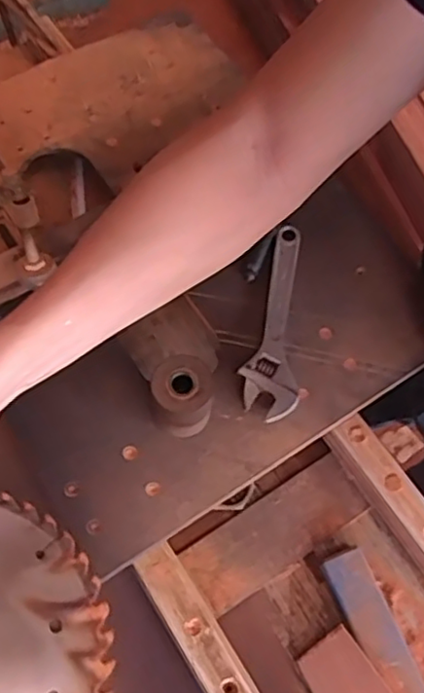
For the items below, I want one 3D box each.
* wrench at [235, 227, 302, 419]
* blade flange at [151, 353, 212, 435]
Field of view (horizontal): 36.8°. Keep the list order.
[{"bbox_3d":[0.054,-0.025,0.575,0.048,0.015,0.185,4,66,-1],"label":"wrench"},{"bbox_3d":[-0.024,0.042,0.517,0.046,0.062,0.049,-4,66,-5],"label":"blade flange"}]

